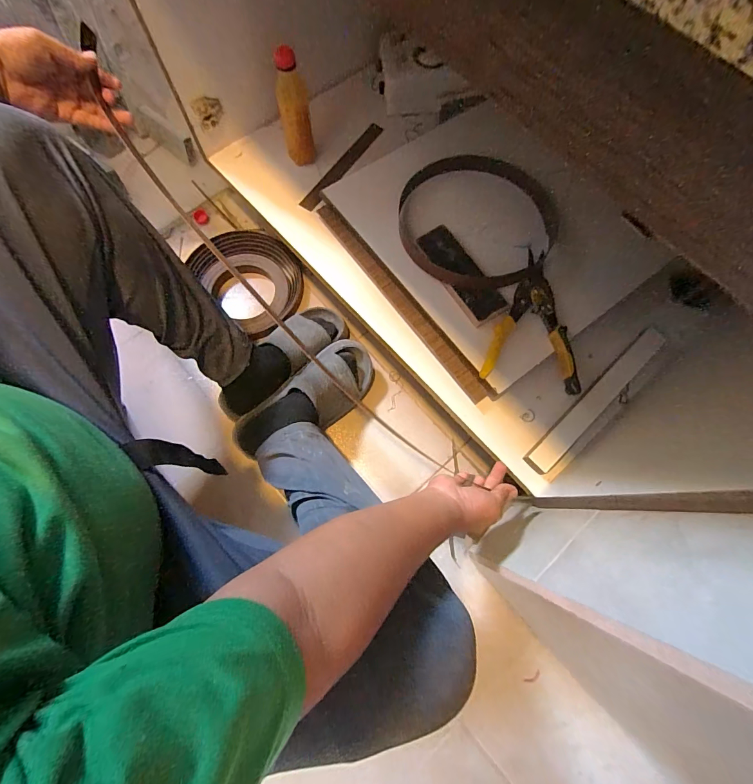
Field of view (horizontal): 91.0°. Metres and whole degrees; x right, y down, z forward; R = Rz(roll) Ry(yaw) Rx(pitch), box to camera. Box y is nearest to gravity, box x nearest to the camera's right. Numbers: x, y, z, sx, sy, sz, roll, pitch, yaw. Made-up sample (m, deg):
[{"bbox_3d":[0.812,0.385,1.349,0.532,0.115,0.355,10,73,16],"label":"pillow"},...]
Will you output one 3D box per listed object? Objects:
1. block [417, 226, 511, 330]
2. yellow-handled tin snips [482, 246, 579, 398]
[{"bbox_3d":[0.133,-0.185,0.586,0.061,0.024,0.174,-30,77,-9],"label":"block"},{"bbox_3d":[0.249,-0.095,0.586,0.144,0.046,0.197,14,74,3],"label":"yellow-handled tin snips"}]

